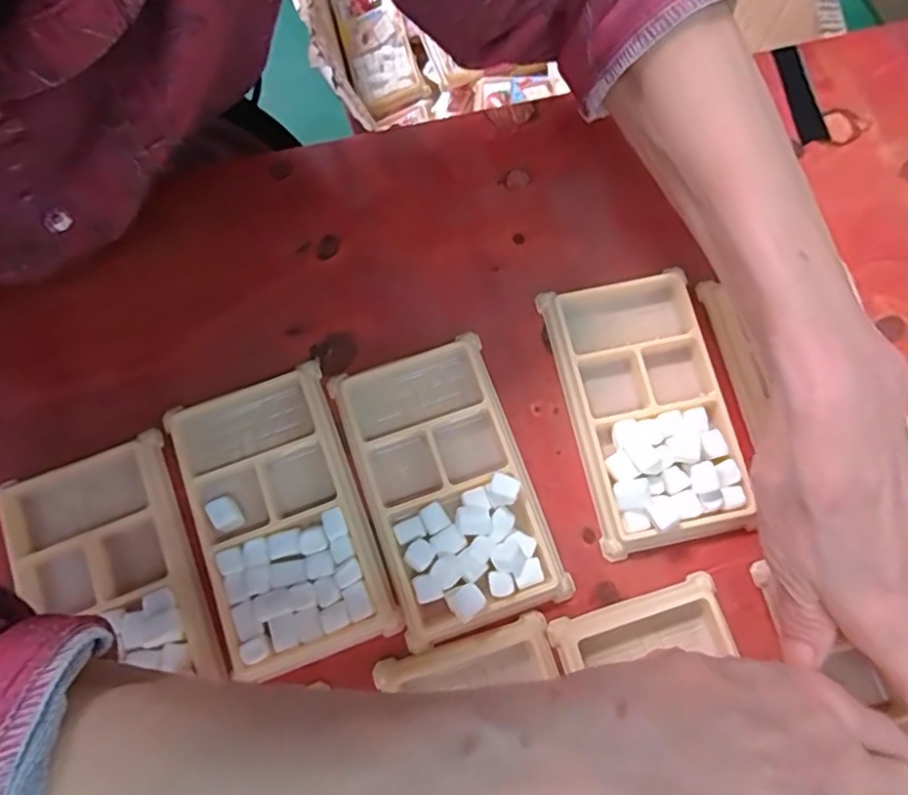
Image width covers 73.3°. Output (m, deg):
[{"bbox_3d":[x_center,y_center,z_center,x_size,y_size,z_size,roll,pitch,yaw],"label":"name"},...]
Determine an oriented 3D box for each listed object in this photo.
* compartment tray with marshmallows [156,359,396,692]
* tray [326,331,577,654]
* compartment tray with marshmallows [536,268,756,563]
[{"bbox_3d":[-0.084,0.056,0.290,0.074,0.011,0.133,-21,76,-6],"label":"compartment tray with marshmallows"},{"bbox_3d":[-0.005,0.040,0.291,0.076,0.021,0.134,-19,76,-5],"label":"tray"},{"bbox_3d":[0.095,0.003,0.302,0.071,0.019,0.134,-11,76,-3],"label":"compartment tray with marshmallows"}]

